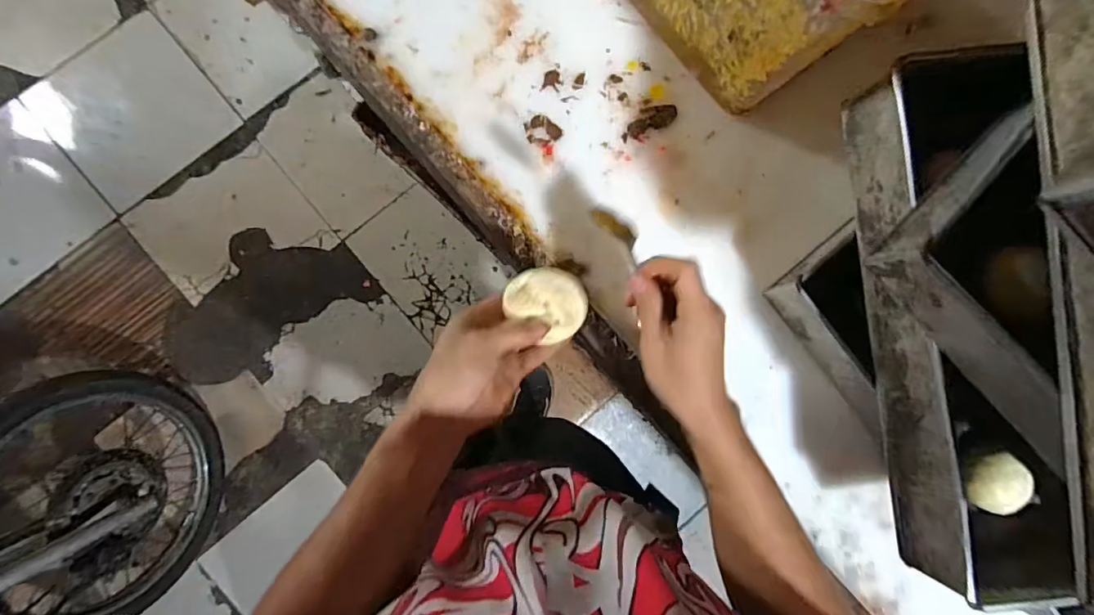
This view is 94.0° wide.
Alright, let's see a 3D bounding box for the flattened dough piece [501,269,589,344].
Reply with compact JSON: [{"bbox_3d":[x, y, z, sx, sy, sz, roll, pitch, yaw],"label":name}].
[{"bbox_3d":[0.002,-0.006,0.416,0.064,0.016,0.052,35,69,8],"label":"flattened dough piece"}]

